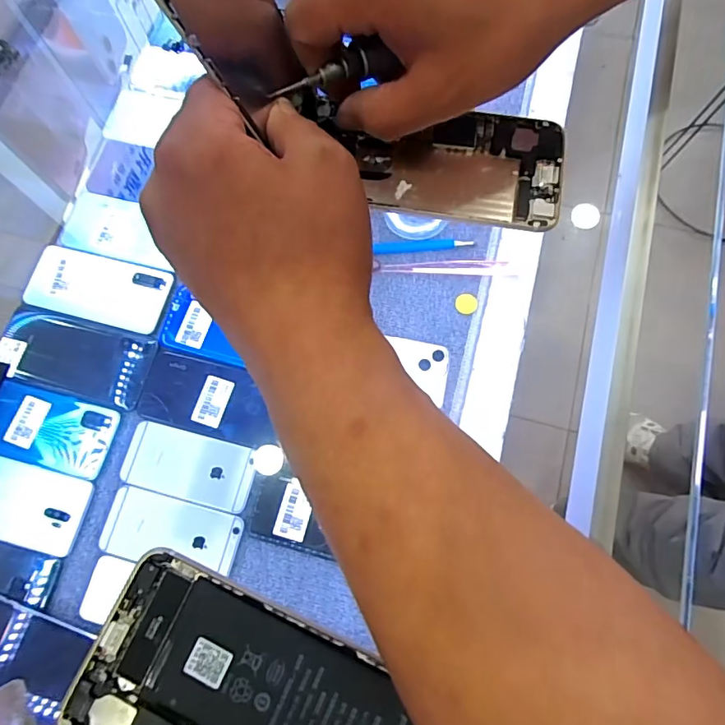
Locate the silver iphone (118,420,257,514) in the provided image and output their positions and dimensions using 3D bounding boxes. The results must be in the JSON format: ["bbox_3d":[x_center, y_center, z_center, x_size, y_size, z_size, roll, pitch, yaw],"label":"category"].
[{"bbox_3d":[-0.178,0.106,0.491,0.133,0.004,0.067,13,76,5],"label":"silver iphone"}]

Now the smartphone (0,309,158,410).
[{"bbox_3d":[-0.315,-0.009,0.522,0.173,0.011,0.077,15,76,6],"label":"smartphone"}]

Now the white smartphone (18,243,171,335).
[{"bbox_3d":[-0.304,-0.085,0.545,0.162,0.013,0.077,12,76,5],"label":"white smartphone"}]

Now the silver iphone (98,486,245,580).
[{"bbox_3d":[-0.189,0.168,0.472,0.134,0.004,0.062,13,76,5],"label":"silver iphone"}]

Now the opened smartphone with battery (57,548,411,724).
[{"bbox_3d":[-0.038,0.142,0.189,0.152,0.006,0.075,24,77,8],"label":"opened smartphone with battery"}]

